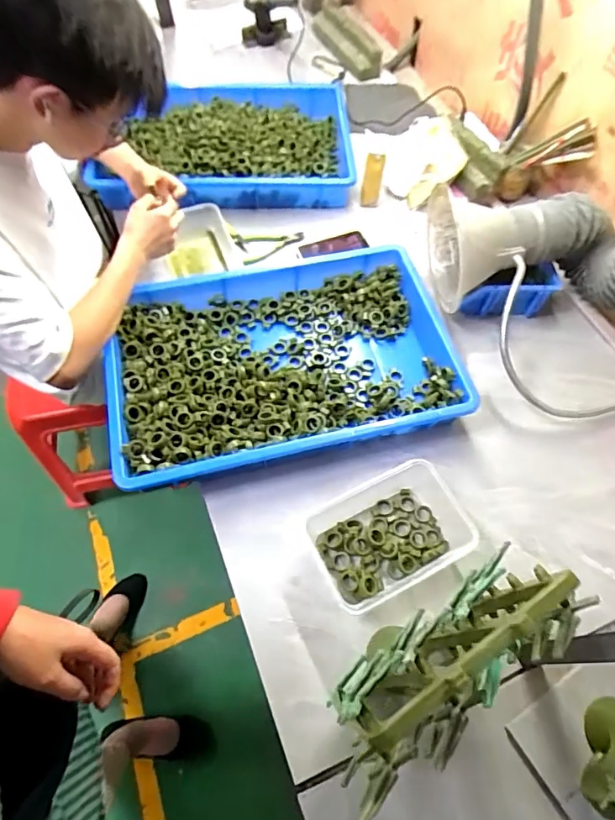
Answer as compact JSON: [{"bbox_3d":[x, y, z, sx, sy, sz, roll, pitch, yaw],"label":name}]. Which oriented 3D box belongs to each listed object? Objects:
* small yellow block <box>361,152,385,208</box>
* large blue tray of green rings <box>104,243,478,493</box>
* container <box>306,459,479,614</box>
[{"bbox_3d":[0.140,-0.488,1.024,0.037,0.123,0.029,9,61,3],"label":"small yellow block"},{"bbox_3d":[-0.040,-0.089,0.823,0.576,0.074,0.382,-12,62,-8],"label":"large blue tray of green rings"},{"bbox_3d":[0.123,0.178,0.689,0.224,0.061,0.156,-22,64,-13],"label":"container"}]

